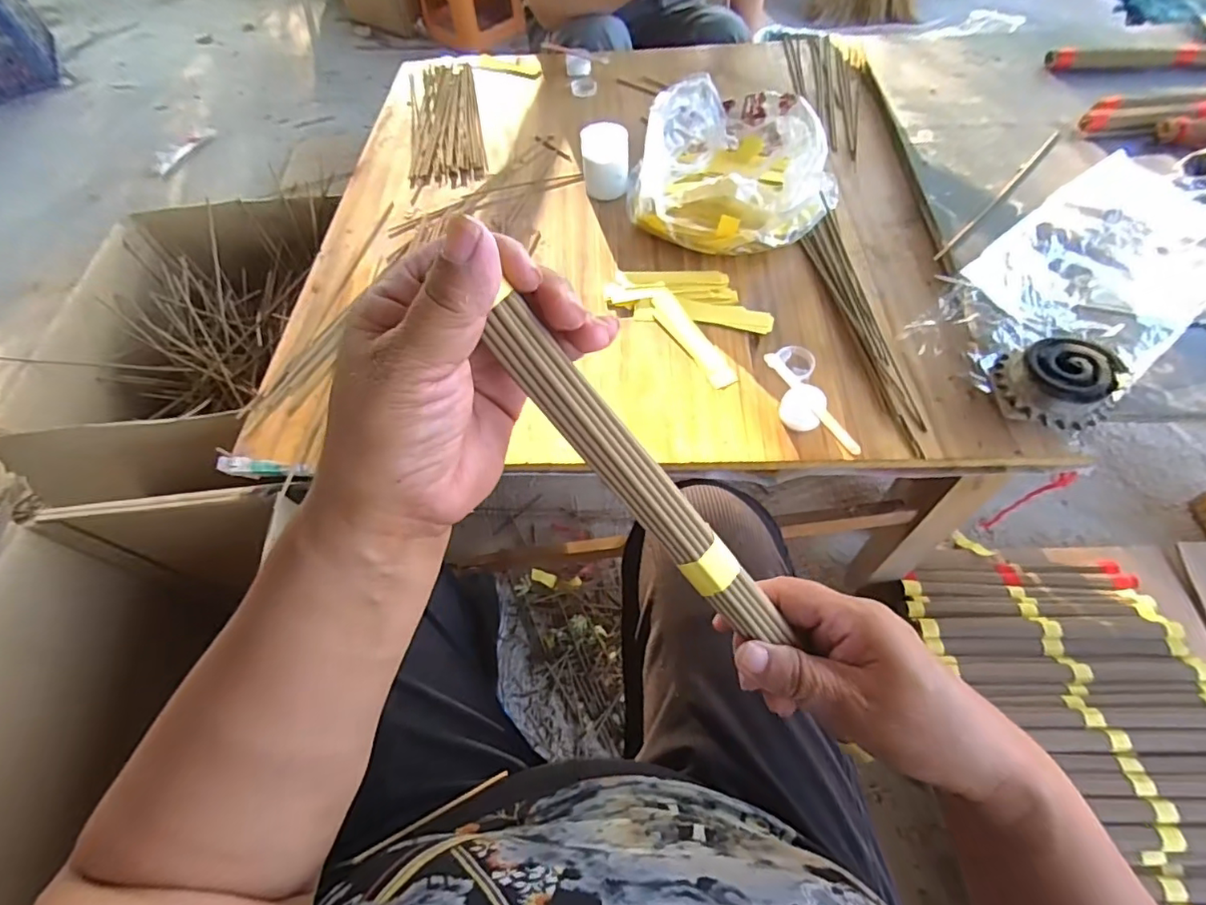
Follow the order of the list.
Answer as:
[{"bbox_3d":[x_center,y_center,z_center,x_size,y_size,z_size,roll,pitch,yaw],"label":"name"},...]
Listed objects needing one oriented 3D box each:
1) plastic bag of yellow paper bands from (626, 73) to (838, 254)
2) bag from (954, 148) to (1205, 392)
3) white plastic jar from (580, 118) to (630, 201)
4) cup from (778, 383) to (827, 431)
[{"bbox_3d":[0.151,-0.330,0.645,0.232,0.082,0.227,13,60,11],"label":"plastic bag of yellow paper bands"},{"bbox_3d":[0.497,-0.183,0.552,0.378,0.032,0.170,-35,63,-17],"label":"bag"},{"bbox_3d":[0.003,-0.354,0.685,0.057,0.070,0.053,-1,58,3],"label":"white plastic jar"},{"bbox_3d":[0.179,-0.041,0.505,0.035,0.032,0.030,17,61,14],"label":"cup"}]

